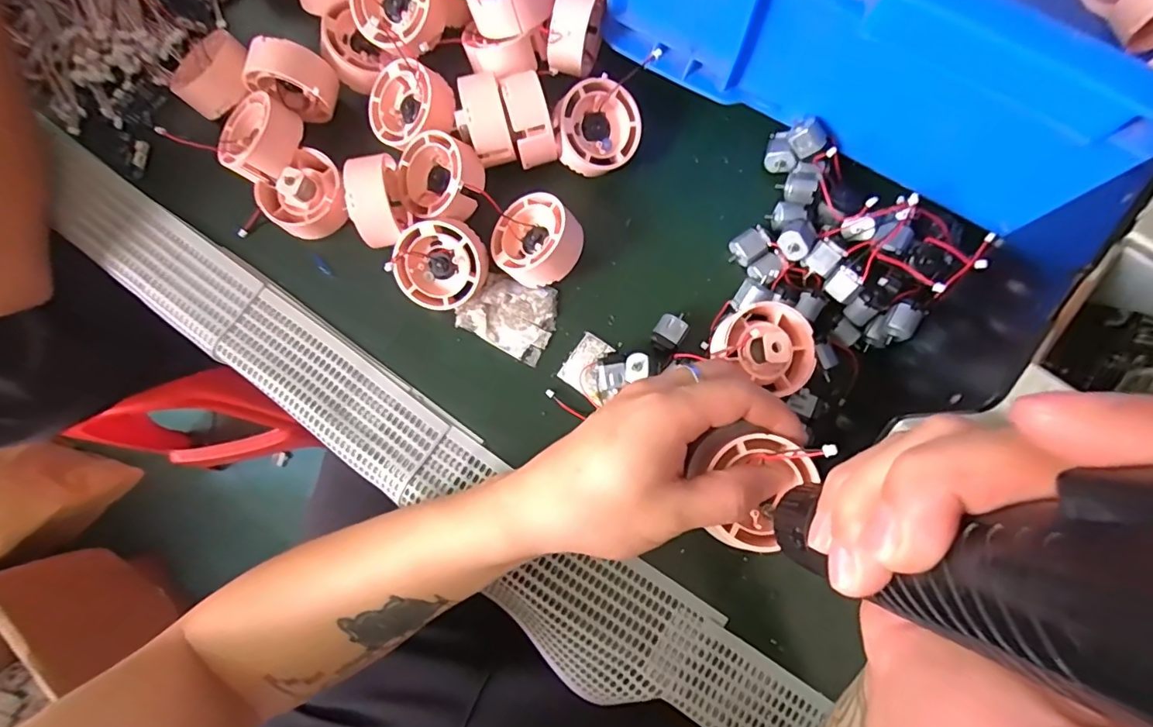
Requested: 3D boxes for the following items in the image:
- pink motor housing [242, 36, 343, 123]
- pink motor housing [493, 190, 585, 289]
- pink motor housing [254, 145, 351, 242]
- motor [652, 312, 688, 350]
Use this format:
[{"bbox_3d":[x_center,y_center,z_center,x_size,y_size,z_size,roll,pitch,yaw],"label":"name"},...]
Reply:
[{"bbox_3d":[-0.186,-0.185,0.350,0.048,0.052,0.028,13,79,3],"label":"pink motor housing"},{"bbox_3d":[-0.025,-0.077,0.342,0.053,0.025,0.053,-51,56,6],"label":"pink motor housing"},{"bbox_3d":[-0.178,-0.111,0.353,0.048,0.027,0.052,0,79,1],"label":"pink motor housing"},{"bbox_3d":[0.059,-0.020,0.346,0.018,0.017,0.024,33,81,7],"label":"motor"}]

